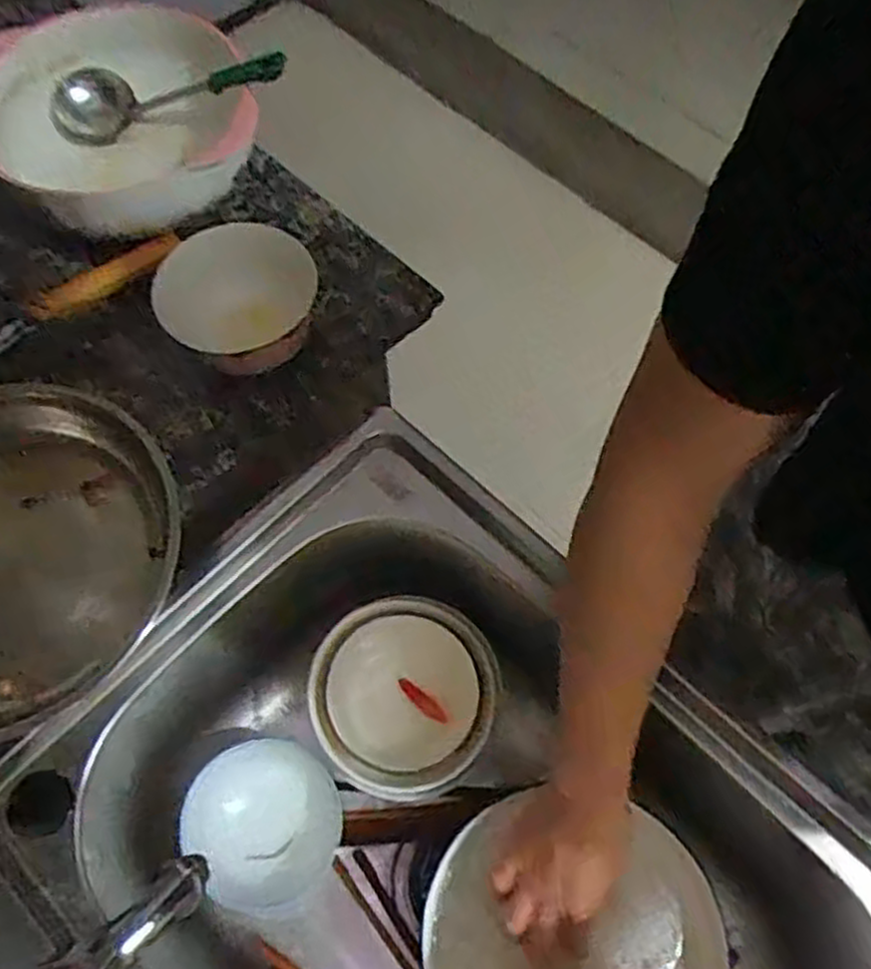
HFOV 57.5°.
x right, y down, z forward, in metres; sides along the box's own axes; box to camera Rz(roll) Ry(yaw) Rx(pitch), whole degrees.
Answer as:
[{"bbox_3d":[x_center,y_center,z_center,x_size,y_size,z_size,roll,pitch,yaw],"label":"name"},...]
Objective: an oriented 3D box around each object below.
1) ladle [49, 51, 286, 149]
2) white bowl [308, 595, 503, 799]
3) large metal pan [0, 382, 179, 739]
[{"bbox_3d":[-0.224,-0.311,0.630,0.237,0.045,0.066,2,63,25],"label":"ladle"},{"bbox_3d":[-0.021,0.162,0.608,0.138,0.063,0.135,0,64,0],"label":"white bowl"},{"bbox_3d":[-0.284,0.044,0.513,0.203,0.061,0.223,0,64,0],"label":"large metal pan"}]

